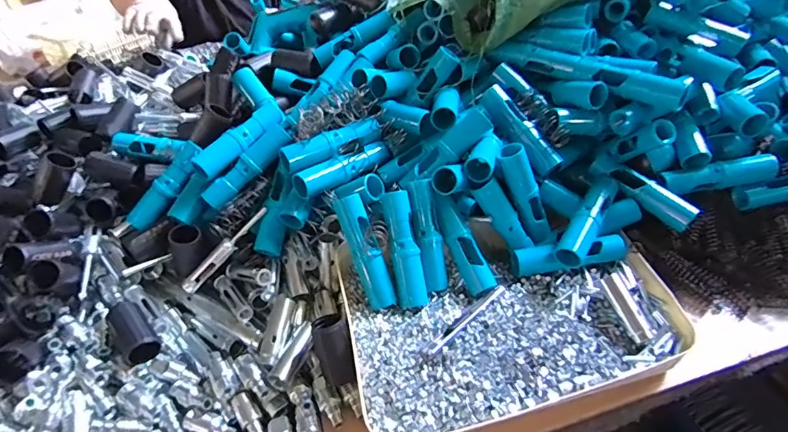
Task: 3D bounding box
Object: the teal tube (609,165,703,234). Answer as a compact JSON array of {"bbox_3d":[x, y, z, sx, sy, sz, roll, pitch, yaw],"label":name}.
[{"bbox_3d":[0.290,-0.024,0.515,0.022,0.027,0.097,-31,62,-28],"label":"teal tube"}]

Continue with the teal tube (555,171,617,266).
[{"bbox_3d":[0.211,0.003,0.502,0.028,0.026,0.122,24,66,30],"label":"teal tube"}]

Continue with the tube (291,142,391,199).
[{"bbox_3d":[-0.057,-0.058,0.523,0.118,0.026,0.028,-29,46,-26],"label":"tube"}]

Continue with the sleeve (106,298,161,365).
[{"bbox_3d":[-0.270,0.118,0.475,0.033,0.025,0.075,-33,48,-30],"label":"sleeve"}]

